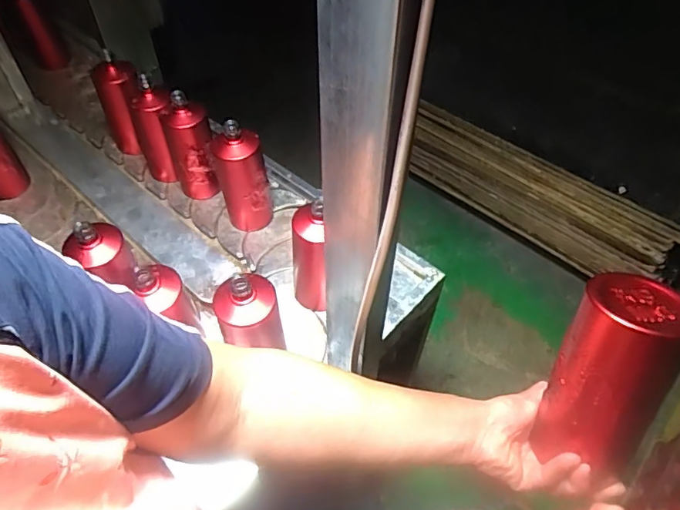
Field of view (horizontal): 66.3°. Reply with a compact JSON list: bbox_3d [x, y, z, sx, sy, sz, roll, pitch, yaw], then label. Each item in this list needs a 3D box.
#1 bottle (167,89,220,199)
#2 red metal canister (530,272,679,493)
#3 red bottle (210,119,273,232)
[{"bbox_3d":[-0.277,-0.200,0.979,0.080,0.191,0.071,-12,55,-10],"label":"bottle"},{"bbox_3d":[0.220,0.109,0.426,0.077,0.173,0.071,11,25,7],"label":"red metal canister"},{"bbox_3d":[-0.174,-0.135,0.929,0.083,0.203,0.070,-12,55,-10],"label":"red bottle"}]

